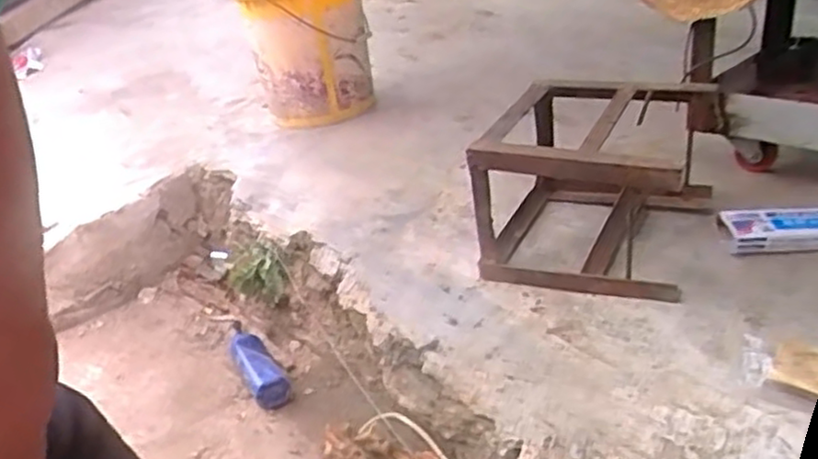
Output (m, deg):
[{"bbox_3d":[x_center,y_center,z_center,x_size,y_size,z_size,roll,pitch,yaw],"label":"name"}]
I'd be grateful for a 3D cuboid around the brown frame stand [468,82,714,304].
[{"bbox_3d":[0.271,-0.075,1.081,0.304,0.232,0.308,10,30,29],"label":"brown frame stand"}]

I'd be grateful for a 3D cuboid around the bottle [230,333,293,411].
[{"bbox_3d":[-0.268,0.239,1.265,0.068,0.044,0.225,-17,28,-24],"label":"bottle"}]

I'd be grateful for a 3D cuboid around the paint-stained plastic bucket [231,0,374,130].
[{"bbox_3d":[-0.244,-0.473,1.725,0.287,0.369,0.271,-8,26,-6],"label":"paint-stained plastic bucket"}]

